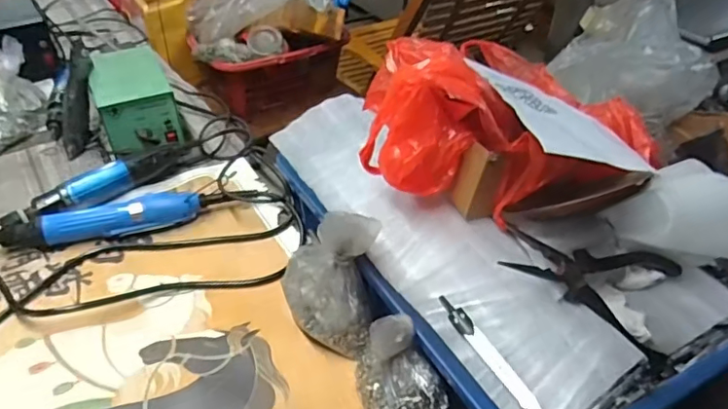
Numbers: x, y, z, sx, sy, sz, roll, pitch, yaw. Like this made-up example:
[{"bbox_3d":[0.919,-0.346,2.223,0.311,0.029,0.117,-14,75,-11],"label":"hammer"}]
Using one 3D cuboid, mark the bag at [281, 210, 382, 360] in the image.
[{"bbox_3d":[-0.033,0.063,0.488,0.088,0.123,0.086,5,38,4],"label":"bag"}]

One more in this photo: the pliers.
[{"bbox_3d":[0.178,0.066,0.428,0.145,0.026,0.084,20,64,-10],"label":"pliers"}]

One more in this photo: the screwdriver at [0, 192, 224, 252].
[{"bbox_3d":[-0.288,0.016,0.606,0.250,0.037,0.045,-8,39,-12],"label":"screwdriver"}]

